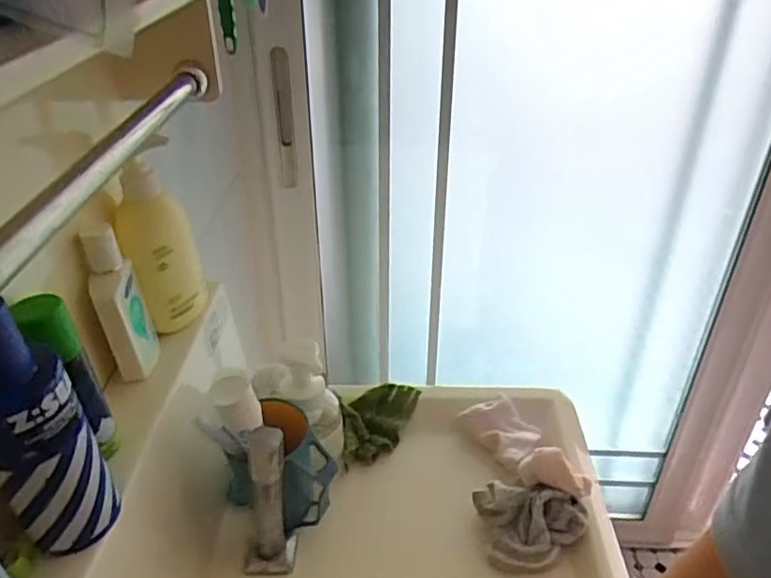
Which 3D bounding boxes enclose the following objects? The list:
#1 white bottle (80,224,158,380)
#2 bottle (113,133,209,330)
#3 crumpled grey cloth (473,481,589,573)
[{"bbox_3d":[-0.208,0.007,0.485,0.034,0.119,0.050,-13,35,-18],"label":"white bottle"},{"bbox_3d":[-0.194,-0.038,0.533,0.061,0.144,0.051,-13,35,-18],"label":"bottle"},{"bbox_3d":[0.131,0.215,0.554,0.094,0.054,0.063,1,33,1],"label":"crumpled grey cloth"}]

